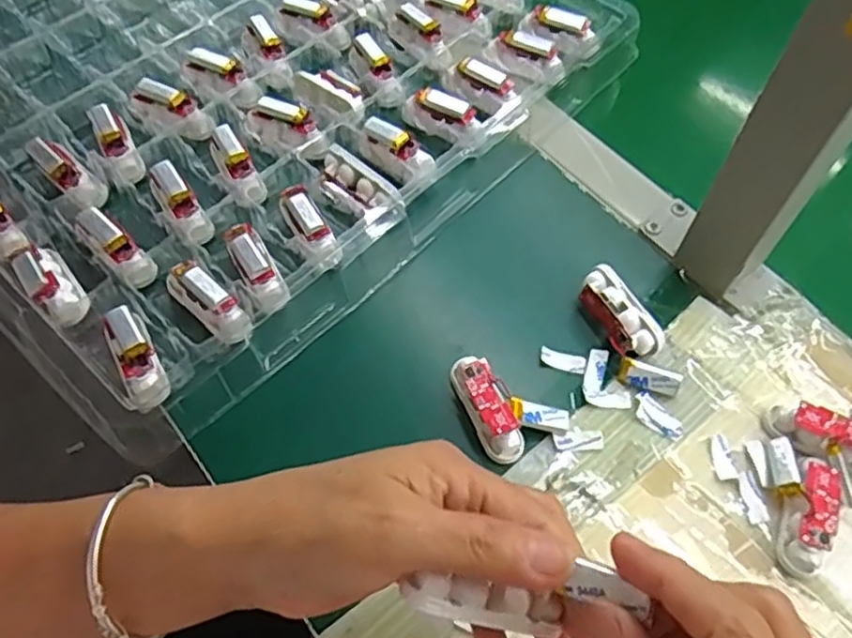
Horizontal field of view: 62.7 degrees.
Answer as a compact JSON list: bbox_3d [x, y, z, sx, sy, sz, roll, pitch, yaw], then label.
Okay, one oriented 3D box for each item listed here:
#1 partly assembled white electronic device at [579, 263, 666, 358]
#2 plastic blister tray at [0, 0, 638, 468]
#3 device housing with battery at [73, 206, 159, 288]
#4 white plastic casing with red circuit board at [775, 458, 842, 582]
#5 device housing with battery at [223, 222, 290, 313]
[{"bbox_3d":[0.112,-0.002,0.411,0.026,0.016,0.059,-24,63,-16],"label":"partly assembled white electronic device"},{"bbox_3d":[-0.157,-0.210,0.522,0.471,0.046,0.478,39,65,19],"label":"plastic blister tray"},{"bbox_3d":[-0.184,-0.042,0.414,0.053,0.022,0.020,43,63,-1],"label":"device housing with battery"},{"bbox_3d":[0.195,0.099,0.353,0.020,0.022,0.058,22,59,9],"label":"white plastic casing with red circuit board"},{"bbox_3d":[-0.099,-0.031,0.409,0.022,0.014,0.067,-23,62,-16],"label":"device housing with battery"}]

